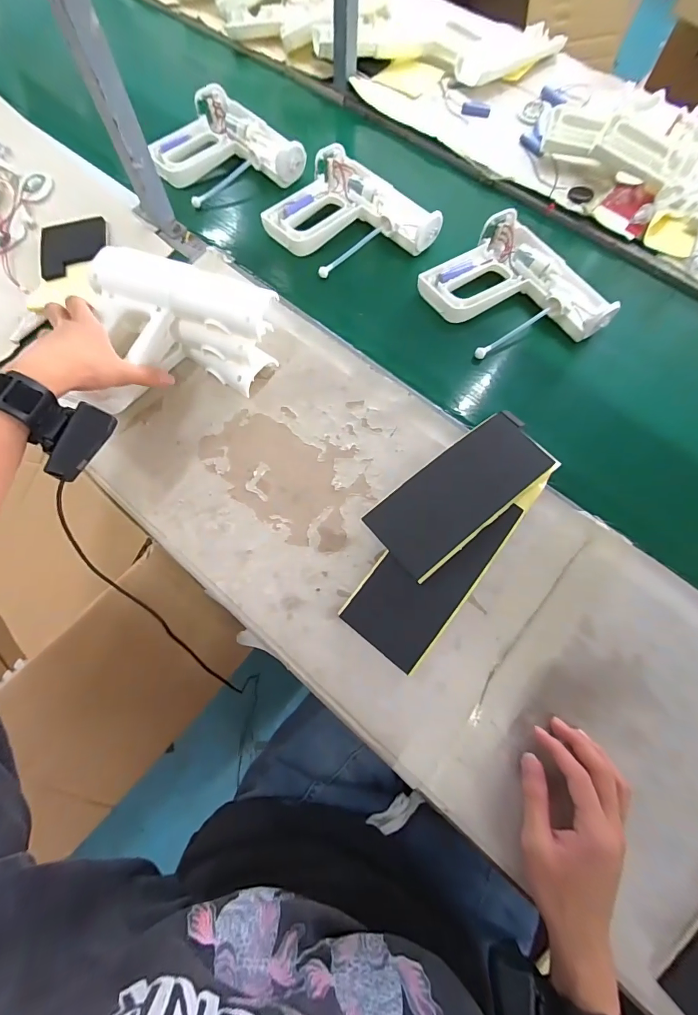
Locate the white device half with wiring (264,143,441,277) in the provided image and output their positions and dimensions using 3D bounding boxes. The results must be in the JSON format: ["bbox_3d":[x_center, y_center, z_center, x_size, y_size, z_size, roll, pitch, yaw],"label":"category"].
[{"bbox_3d":[0.002,-0.427,0.575,0.214,0.037,0.180,41,77,11],"label":"white device half with wiring"}]

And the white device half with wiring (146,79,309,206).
[{"bbox_3d":[-0.205,-0.573,0.628,0.183,0.049,0.221,-43,77,-13],"label":"white device half with wiring"}]

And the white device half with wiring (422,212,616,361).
[{"bbox_3d":[0.224,-0.294,0.531,0.175,0.035,0.211,-32,75,-10],"label":"white device half with wiring"}]

